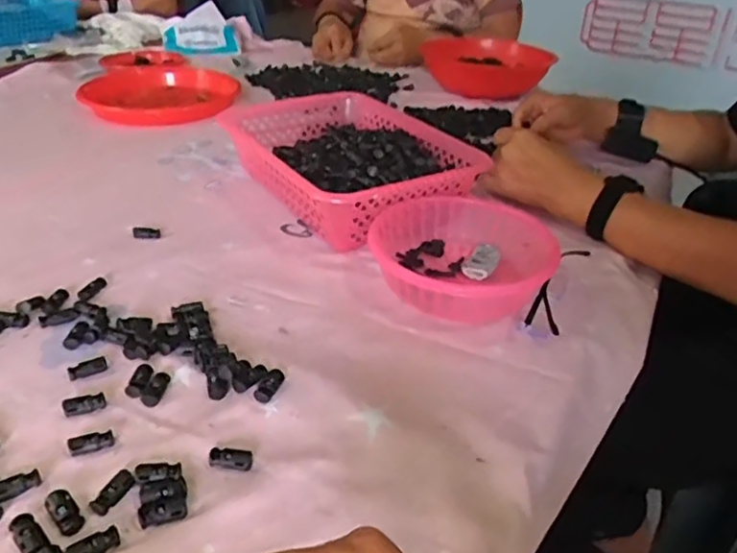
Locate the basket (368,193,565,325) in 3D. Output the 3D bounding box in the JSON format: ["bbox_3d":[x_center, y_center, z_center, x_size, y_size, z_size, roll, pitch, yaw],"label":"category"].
[{"bbox_3d":[0.089,-0.017,0.601,0.168,0.056,0.158,4,32,-2],"label":"basket"}]

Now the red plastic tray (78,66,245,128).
[{"bbox_3d":[-0.343,-0.302,1.029,0.238,0.038,0.189,0,33,-8],"label":"red plastic tray"}]

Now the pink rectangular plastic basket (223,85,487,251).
[{"bbox_3d":[-0.033,-0.137,0.755,0.208,0.086,0.297,-16,38,-30],"label":"pink rectangular plastic basket"}]

